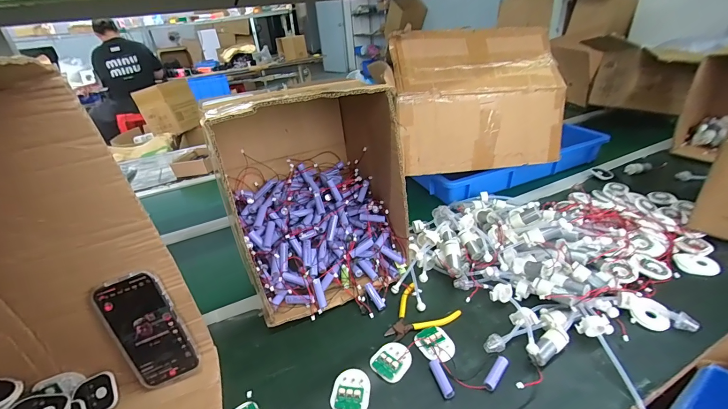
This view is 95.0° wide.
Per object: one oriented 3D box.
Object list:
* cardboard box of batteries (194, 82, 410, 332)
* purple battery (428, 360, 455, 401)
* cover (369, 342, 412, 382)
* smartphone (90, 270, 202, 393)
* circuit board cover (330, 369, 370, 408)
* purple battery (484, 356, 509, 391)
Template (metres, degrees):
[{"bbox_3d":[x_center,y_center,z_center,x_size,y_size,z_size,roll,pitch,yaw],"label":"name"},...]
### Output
[{"bbox_3d":[-0.097,-0.037,0.621,0.272,0.350,0.308,-16,32,-18],"label":"cardboard box of batteries"},{"bbox_3d":[0.107,0.239,0.459,0.016,0.012,0.056,-11,30,-9],"label":"purple battery"},{"bbox_3d":[0.040,0.226,0.488,0.053,0.011,0.058,15,35,31],"label":"cover"},{"bbox_3d":[-0.295,0.174,0.460,0.078,0.169,0.012,-20,16,-12],"label":"smartphone"},{"bbox_3d":[-0.017,0.252,0.454,0.048,0.012,0.059,0,30,9],"label":"circuit board cover"},{"bbox_3d":[0.179,0.227,0.451,0.016,0.012,0.051,22,39,38],"label":"purple battery"}]

